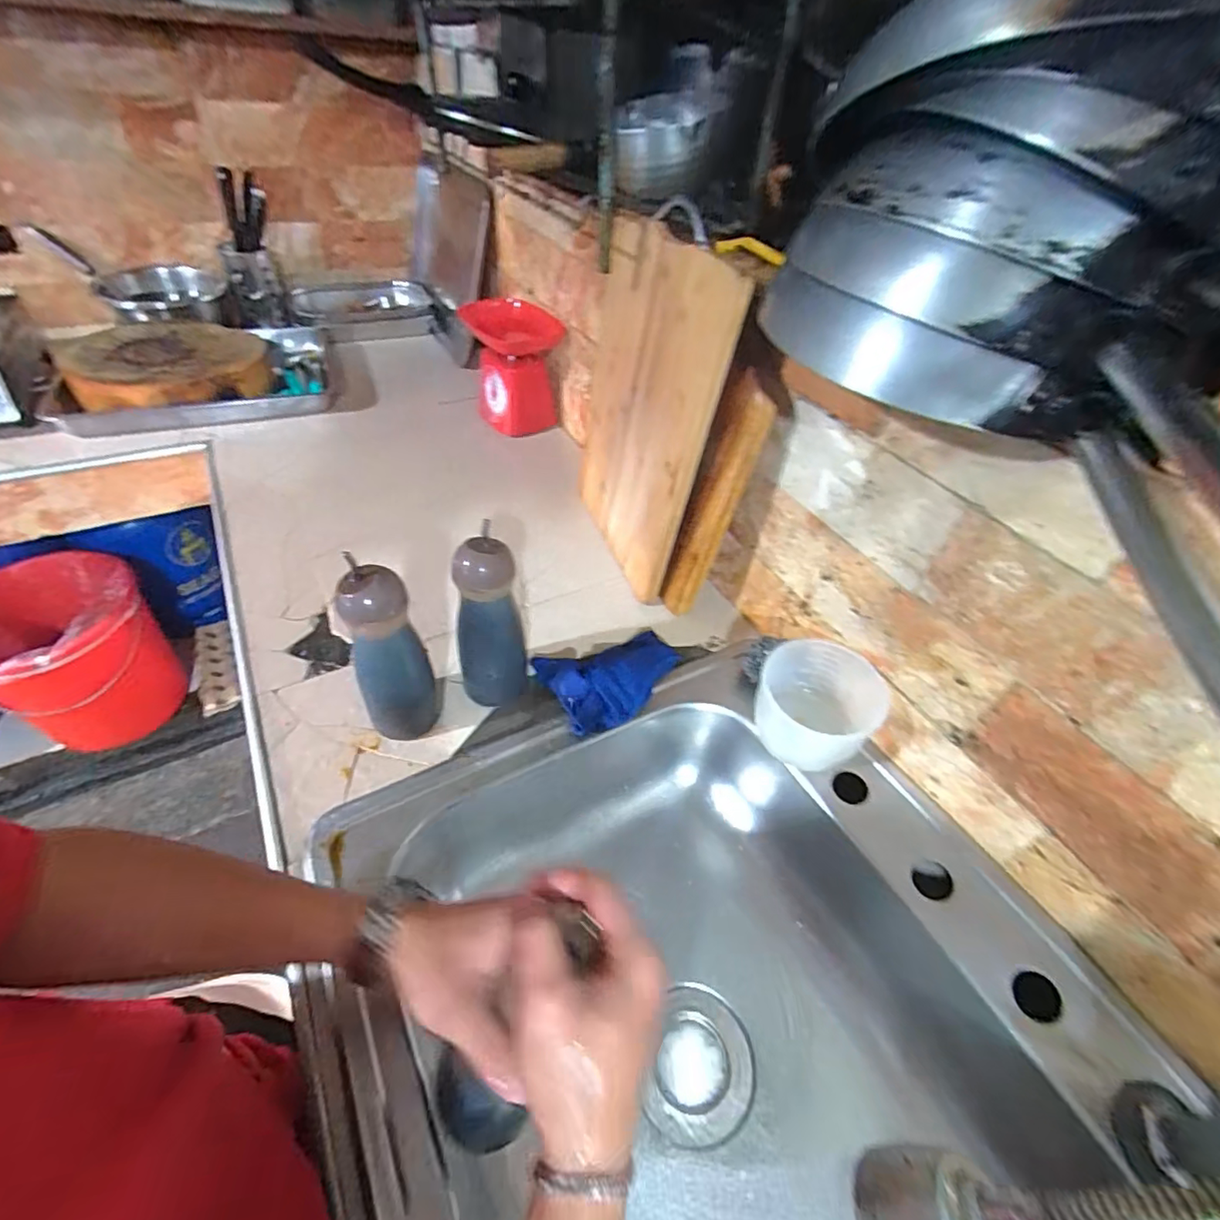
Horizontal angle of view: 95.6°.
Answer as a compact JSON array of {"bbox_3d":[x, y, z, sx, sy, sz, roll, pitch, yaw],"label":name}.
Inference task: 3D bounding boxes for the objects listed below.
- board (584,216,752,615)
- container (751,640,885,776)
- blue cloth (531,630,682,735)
[{"bbox_3d":[0.028,-0.275,0.726,0.036,0.396,0.379,-7,49,-18],"label":"board"},{"bbox_3d":[0.218,0.103,0.597,0.125,0.087,0.114,3,45,-3],"label":"container"},{"bbox_3d":[0.005,0.077,0.634,0.162,0.032,0.114,-12,48,-17],"label":"blue cloth"}]

